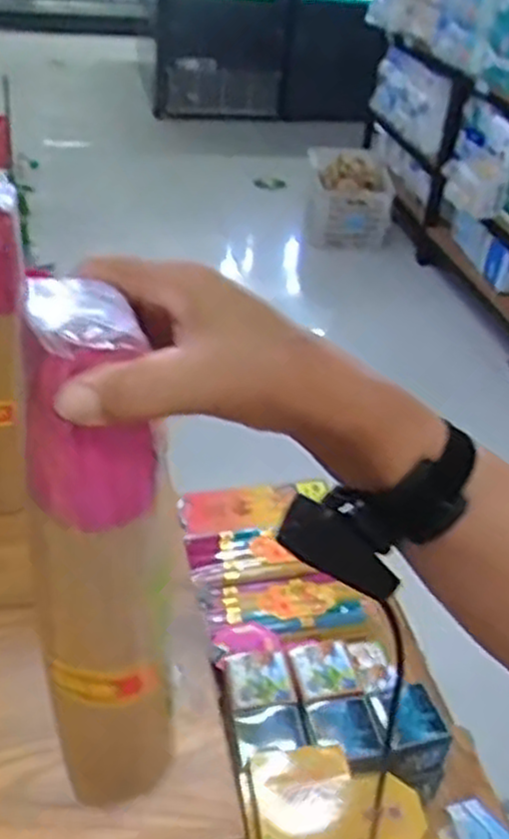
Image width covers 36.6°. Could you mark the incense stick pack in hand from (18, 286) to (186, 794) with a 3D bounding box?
[{"bbox_3d":[-0.079,0.084,0.402,0.072,0.316,0.052,-10,36,-18],"label":"incense stick pack in hand"}]

